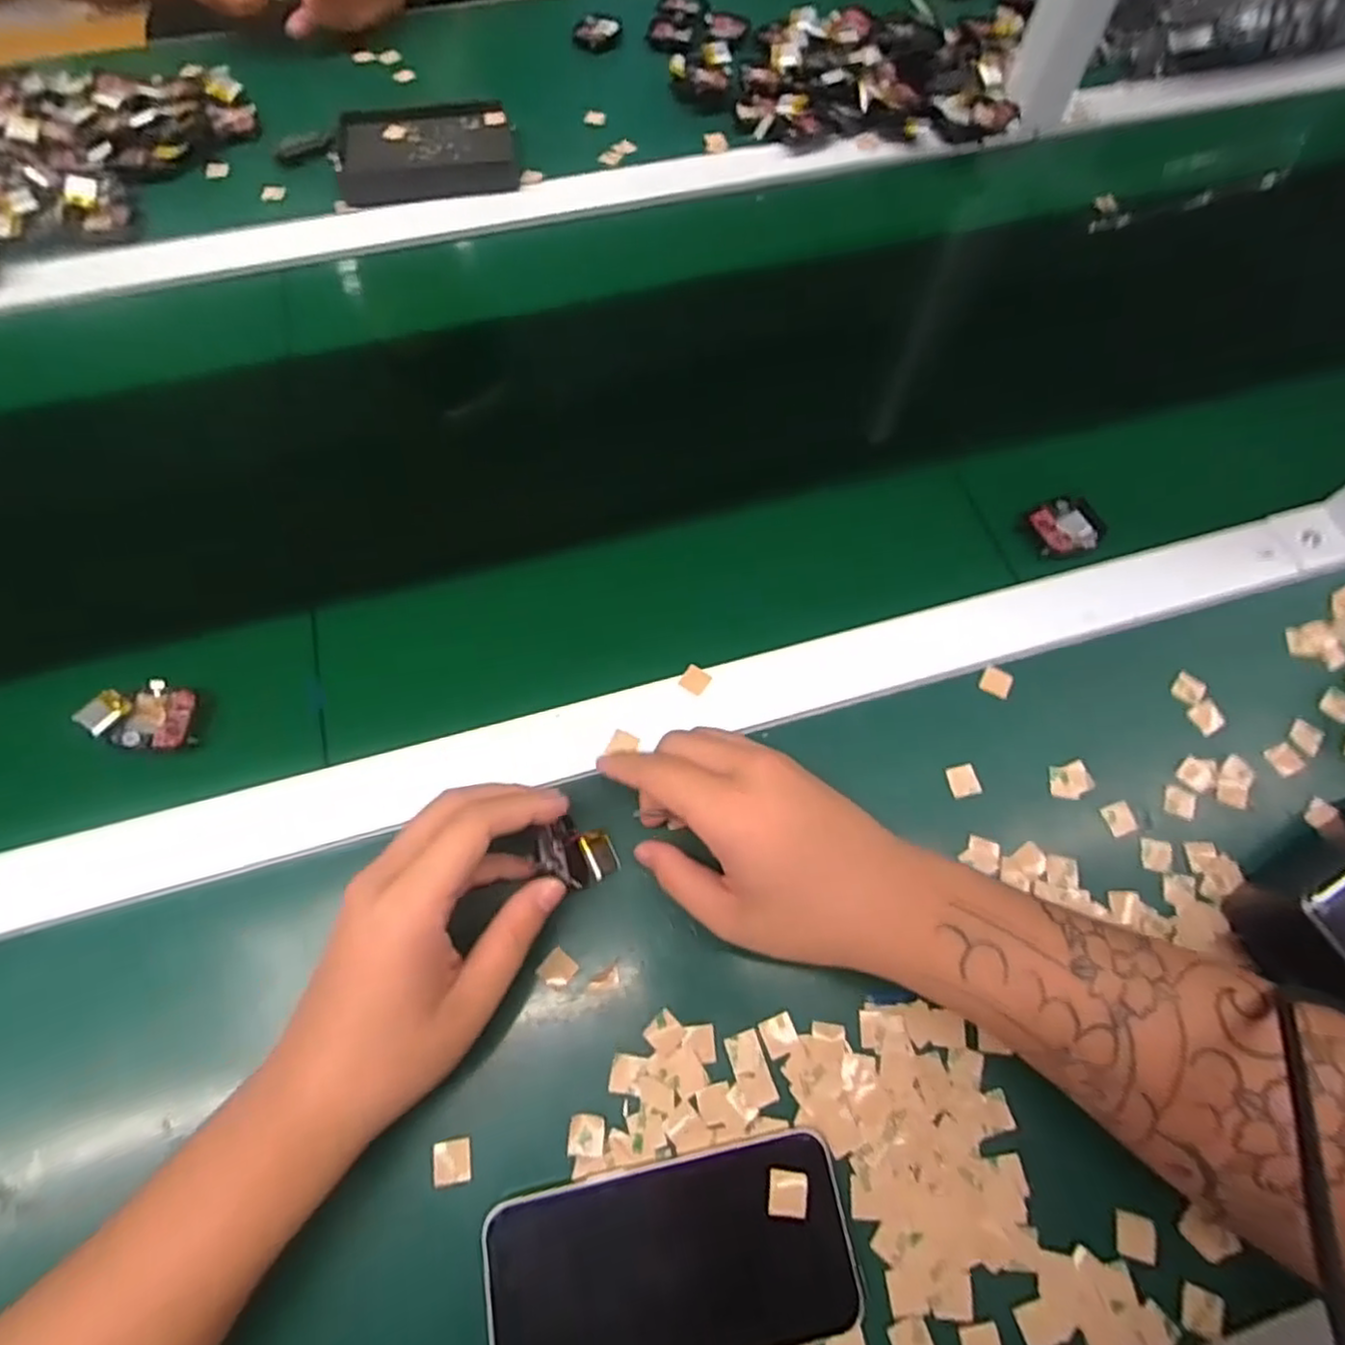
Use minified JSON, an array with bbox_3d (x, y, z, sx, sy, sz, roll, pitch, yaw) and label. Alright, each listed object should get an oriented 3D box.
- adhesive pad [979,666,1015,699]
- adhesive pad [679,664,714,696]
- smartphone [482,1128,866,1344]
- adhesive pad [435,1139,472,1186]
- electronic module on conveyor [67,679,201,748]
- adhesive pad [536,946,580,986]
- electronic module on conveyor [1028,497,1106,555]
[{"bbox_3d":[0.183,0.006,0.388,0.016,0.006,0.016,29,69,11],"label":"adhesive pad"},{"bbox_3d":[0.013,0.004,0.382,0.015,0.004,0.015,28,69,11],"label":"adhesive pad"},{"bbox_3d":[0.001,0.244,0.280,0.145,0.014,0.074,-9,67,-5],"label":"smartphone"},{"bbox_3d":[-0.095,0.211,0.295,0.015,0.004,0.016,-7,67,-4],"label":"adhesive pad"},{"bbox_3d":[-0.279,0.022,0.359,0.052,0.014,0.035,-2,67,-2],"label":"electronic module on conveyor"},{"bbox_3d":[-0.054,0.140,0.322,0.015,0.004,0.015,40,72,15],"label":"adhesive pad"},{"bbox_3d":[0.248,-0.091,0.427,0.045,0.013,0.037,-18,68,-8],"label":"electronic module on conveyor"}]

